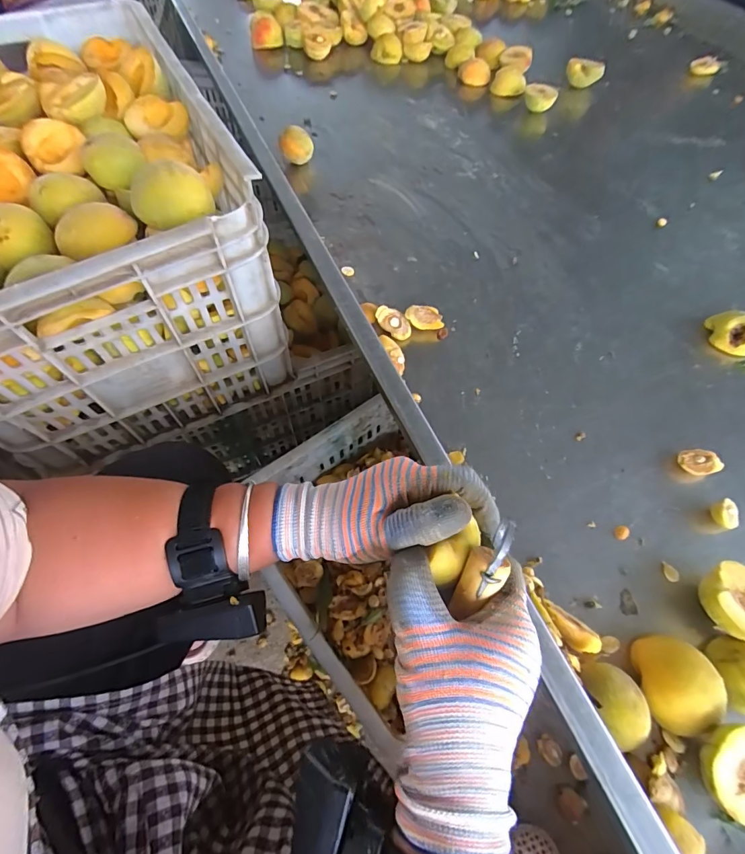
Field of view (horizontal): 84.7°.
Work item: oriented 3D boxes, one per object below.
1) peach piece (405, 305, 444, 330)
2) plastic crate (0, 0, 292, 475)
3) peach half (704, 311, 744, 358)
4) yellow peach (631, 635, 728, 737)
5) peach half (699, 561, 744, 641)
[{"bbox_3d":[0.061,-0.127,0.485,0.043,0.020,0.027,-3,62,-3],"label":"peach piece"},{"bbox_3d":[-0.354,-0.244,0.519,0.348,0.268,0.520,-25,65,-14],"label":"plastic crate"},{"bbox_3d":[0.427,-0.112,0.481,0.040,0.030,0.060,-33,68,-18],"label":"peach half"},{"bbox_3d":[0.226,0.191,0.304,0.049,0.034,0.060,7,62,3],"label":"yellow peach"},{"bbox_3d":[0.296,0.143,0.332,0.062,0.036,0.060,1,62,-1],"label":"peach half"}]

